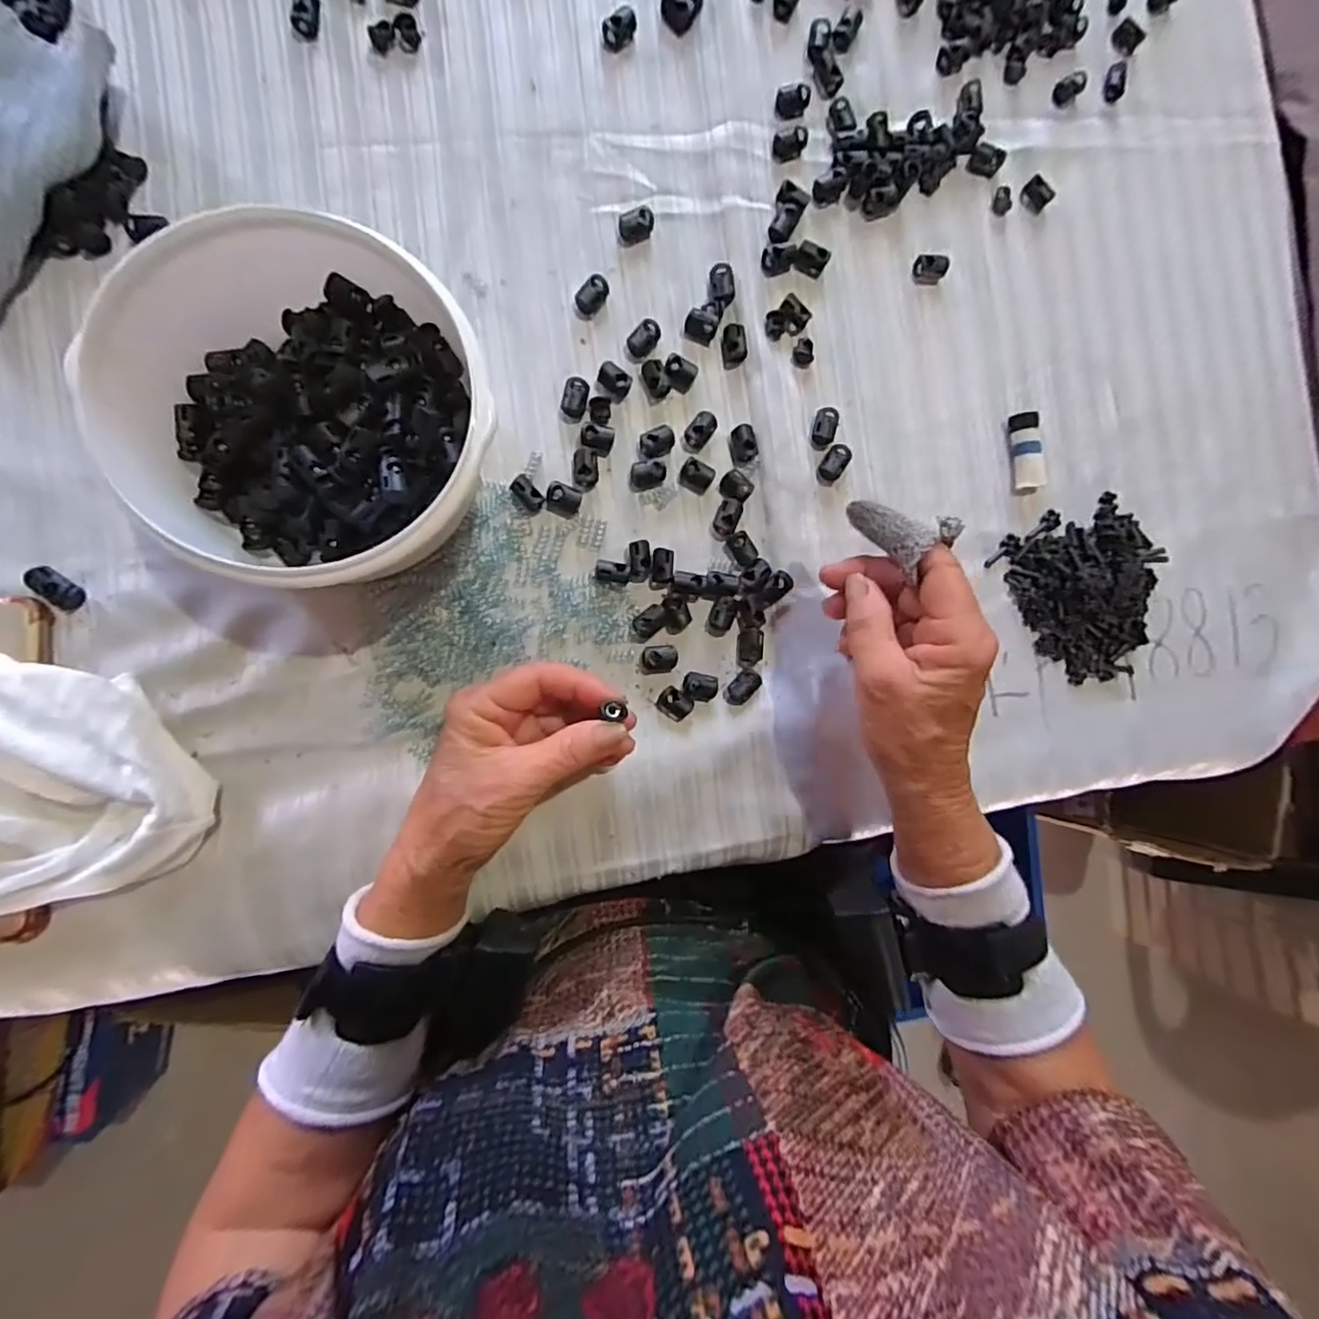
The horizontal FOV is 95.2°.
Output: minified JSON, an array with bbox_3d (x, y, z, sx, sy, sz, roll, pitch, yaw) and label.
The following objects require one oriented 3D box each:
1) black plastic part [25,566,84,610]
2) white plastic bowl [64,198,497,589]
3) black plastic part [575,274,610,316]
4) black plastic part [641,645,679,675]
[{"bbox_3d":[-0.310,-0.036,0.309,0.025,0.009,0.014,38,83,-5],"label":"black plastic part"},{"bbox_3d":[-0.167,-0.120,0.294,0.162,0.077,0.148,0,87,-8],"label":"white plastic bowl"},{"bbox_3d":[-0.039,-0.213,0.352,0.014,0.008,0.022,38,83,-5],"label":"black plastic part"},{"bbox_3d":[0.000,0.000,0.352,0.021,0.011,0.016,-8,89,-8],"label":"black plastic part"}]

